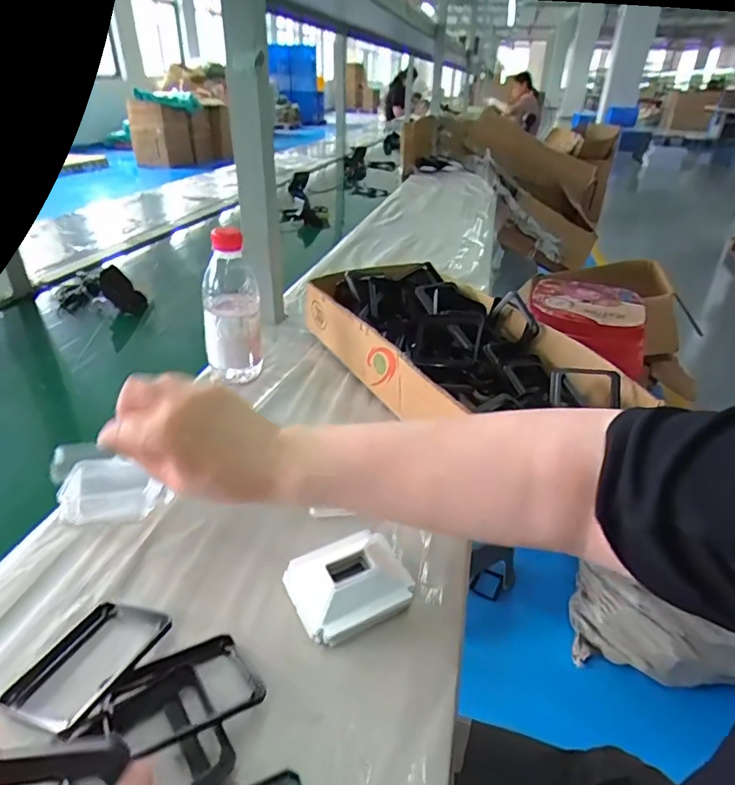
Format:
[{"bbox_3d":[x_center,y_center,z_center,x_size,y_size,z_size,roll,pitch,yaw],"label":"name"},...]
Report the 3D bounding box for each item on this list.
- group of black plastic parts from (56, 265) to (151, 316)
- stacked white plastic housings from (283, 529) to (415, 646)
[{"bbox_3d":[-0.433,-0.165,0.828,0.133,0.068,0.060,13,33,17],"label":"group of black plastic parts"},{"bbox_3d":[-0.012,0.134,0.364,0.079,0.034,0.064,-14,35,-25],"label":"stacked white plastic housings"}]

